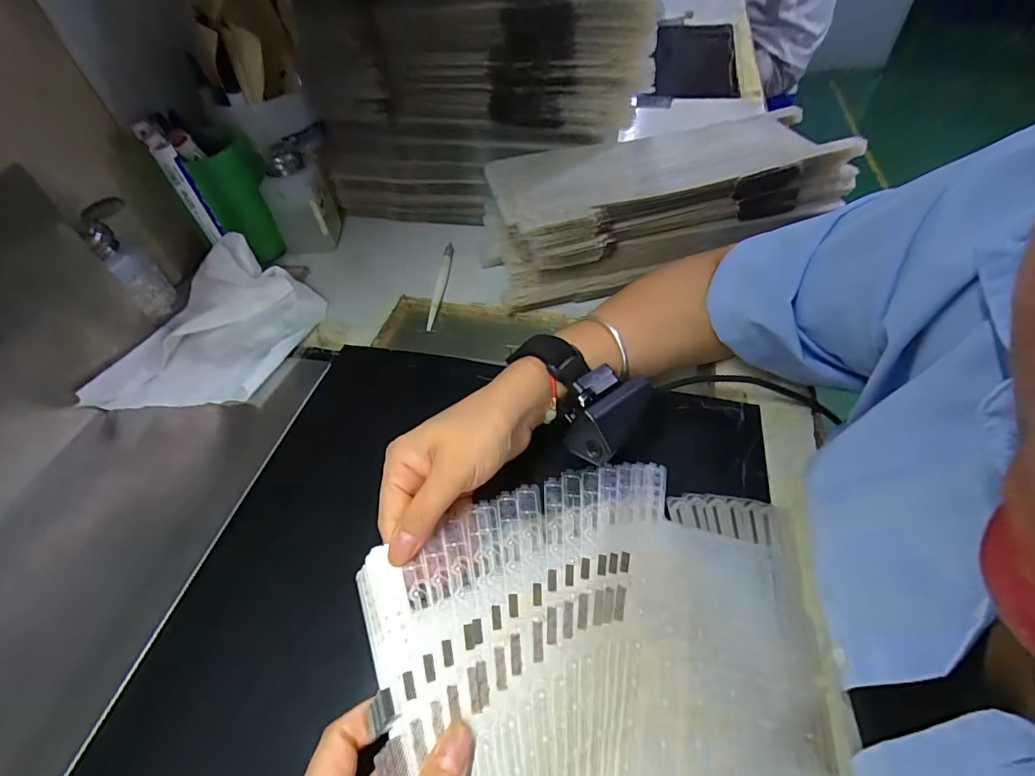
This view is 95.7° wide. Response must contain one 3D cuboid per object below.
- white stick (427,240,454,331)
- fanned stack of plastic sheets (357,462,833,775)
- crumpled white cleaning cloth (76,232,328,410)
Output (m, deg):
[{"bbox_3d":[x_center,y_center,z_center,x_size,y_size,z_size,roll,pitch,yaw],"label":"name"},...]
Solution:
[{"bbox_3d":[-0.078,-0.112,0.488,0.011,0.010,0.139,-1,49,5],"label":"white stick"},{"bbox_3d":[0.067,0.173,0.206,0.225,0.032,0.308,-18,50,-10],"label":"fanned stack of plastic sheets"},{"bbox_3d":[-0.278,-0.053,0.418,0.135,0.065,0.185,13,52,16],"label":"crumpled white cleaning cloth"}]

